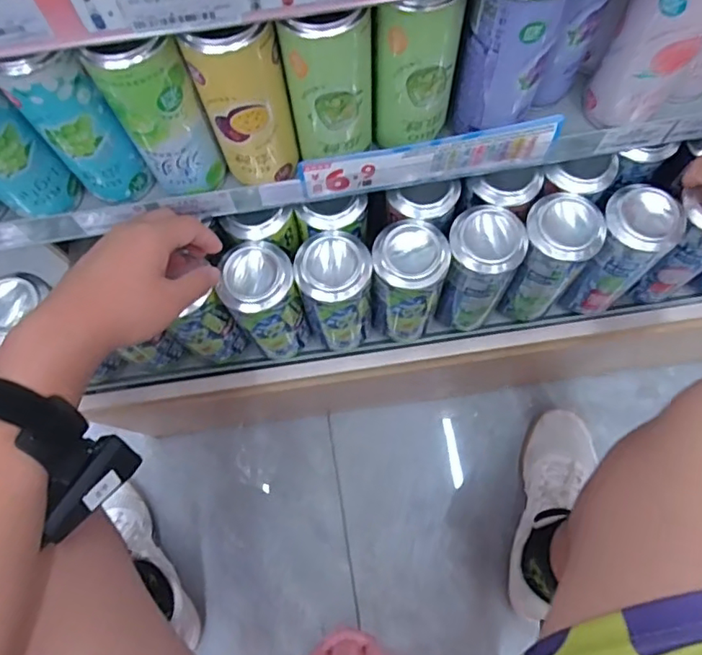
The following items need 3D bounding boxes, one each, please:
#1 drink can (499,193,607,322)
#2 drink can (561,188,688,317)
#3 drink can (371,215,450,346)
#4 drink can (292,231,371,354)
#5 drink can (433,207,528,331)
[{"bbox_3d":[0.186,-0.063,0.546,0.062,0.162,0.064,-1,73,2],"label":"drink can"},{"bbox_3d":[0.246,-0.066,0.538,0.063,0.159,0.058,-1,73,2],"label":"drink can"},{"bbox_3d":[0.054,-0.041,0.541,0.062,0.162,0.066,-1,73,2],"label":"drink can"},{"bbox_3d":[-0.014,-0.034,0.542,0.067,0.168,0.072,-1,73,2],"label":"drink can"},{"bbox_3d":[0.119,-0.051,0.541,0.062,0.165,0.061,-1,73,2],"label":"drink can"}]

